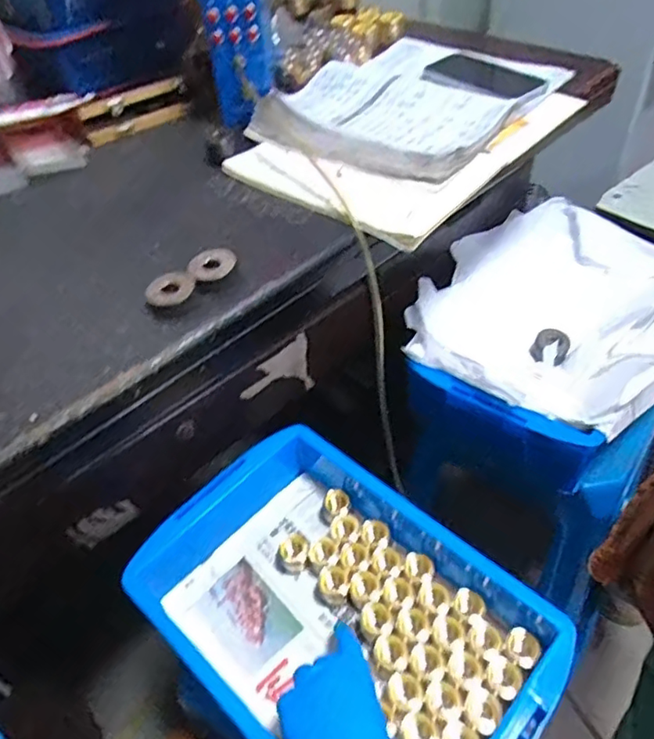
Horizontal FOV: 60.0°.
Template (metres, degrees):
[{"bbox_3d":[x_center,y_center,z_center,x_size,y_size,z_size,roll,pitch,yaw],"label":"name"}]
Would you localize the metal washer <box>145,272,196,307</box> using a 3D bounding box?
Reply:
[{"bbox_3d":[-0.130,-0.067,0.469,0.039,0.010,0.032,-36,54,-24],"label":"metal washer"}]

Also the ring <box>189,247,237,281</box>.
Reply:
[{"bbox_3d":[-0.097,-0.090,0.484,0.040,0.004,0.035,-11,56,-10],"label":"ring"}]

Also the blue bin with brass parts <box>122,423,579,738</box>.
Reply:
[{"bbox_3d":[0.004,0.224,0.528,0.368,0.079,0.237,31,58,30],"label":"blue bin with brass parts"}]

